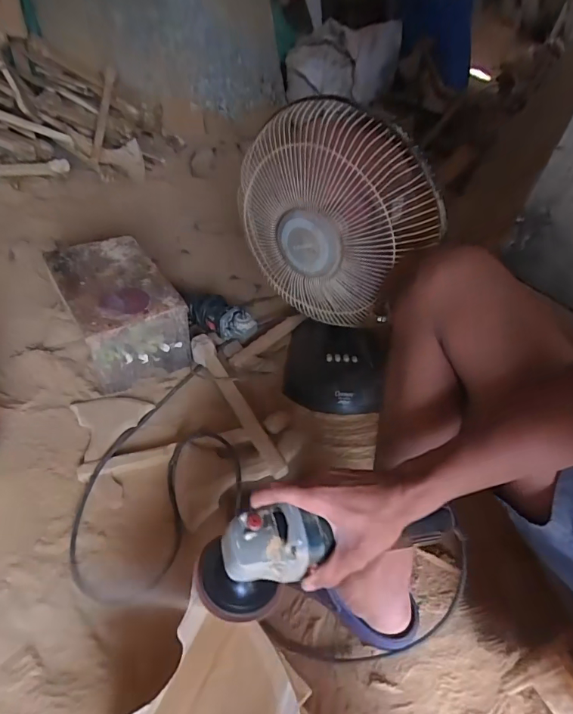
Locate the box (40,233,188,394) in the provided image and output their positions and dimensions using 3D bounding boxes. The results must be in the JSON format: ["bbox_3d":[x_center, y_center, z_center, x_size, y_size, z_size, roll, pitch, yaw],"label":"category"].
[{"bbox_3d":[-0.360,-0.092,0.930,0.195,0.188,0.286,-23,50,-30],"label":"box"}]

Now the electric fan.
[{"bbox_3d":[0.079,-0.155,0.772,0.321,0.530,0.233,22,46,11],"label":"electric fan"}]

